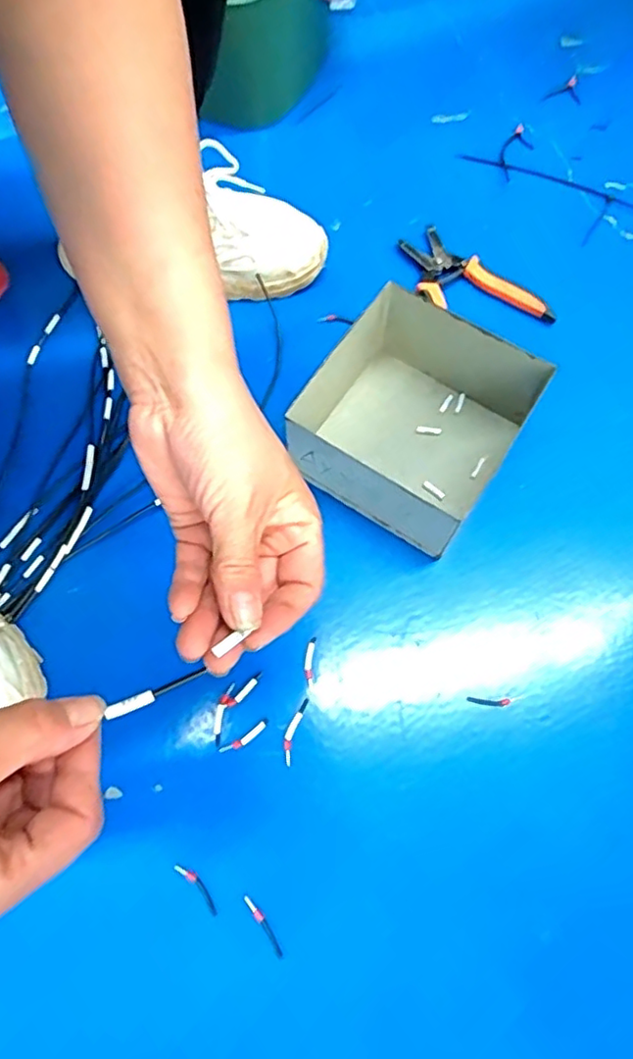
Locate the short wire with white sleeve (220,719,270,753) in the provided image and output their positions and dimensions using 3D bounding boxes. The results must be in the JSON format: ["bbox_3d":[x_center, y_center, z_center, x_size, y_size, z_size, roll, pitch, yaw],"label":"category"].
[{"bbox_3d":[-0.055,0.159,0.467,0.041,0.004,0.008,-33,74,-10],"label":"short wire with white sleeve"}]

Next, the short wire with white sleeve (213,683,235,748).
[{"bbox_3d":[-0.074,0.142,0.472,0.009,0.004,0.047,11,71,4],"label":"short wire with white sleeve"}]

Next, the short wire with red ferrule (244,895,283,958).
[{"bbox_3d":[-0.037,0.275,0.425,0.006,0.004,0.045,-34,74,-11],"label":"short wire with red ferrule"}]

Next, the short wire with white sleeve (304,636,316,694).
[{"bbox_3d":[-0.006,0.107,0.483,0.008,0.004,0.042,3,71,1],"label":"short wire with white sleeve"}]

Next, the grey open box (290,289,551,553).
[{"bbox_3d":[0.077,-0.093,0.513,0.162,0.082,0.159,33,74,11],"label":"grey open box"}]

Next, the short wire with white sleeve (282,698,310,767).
[{"bbox_3d":[-0.018,0.154,0.468,0.010,0.004,0.050,16,72,6],"label":"short wire with white sleeve"}]

